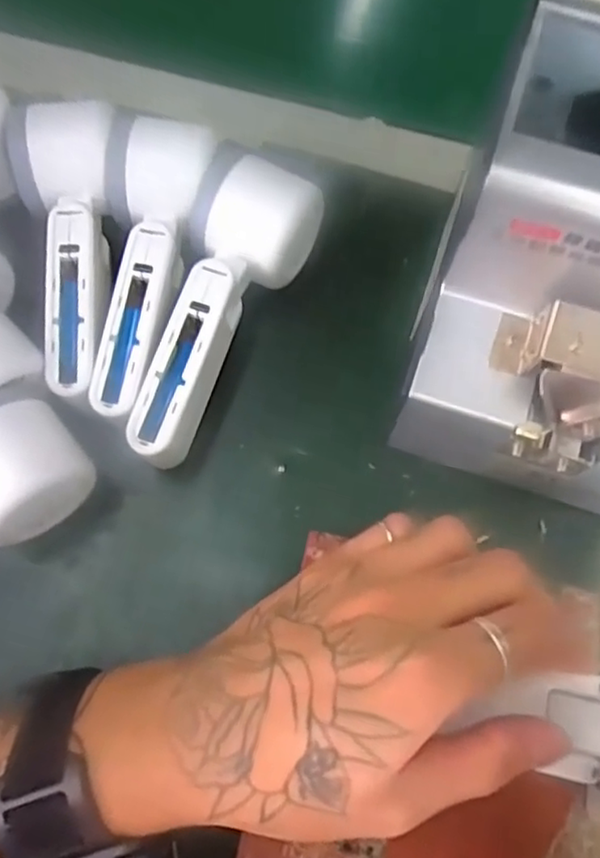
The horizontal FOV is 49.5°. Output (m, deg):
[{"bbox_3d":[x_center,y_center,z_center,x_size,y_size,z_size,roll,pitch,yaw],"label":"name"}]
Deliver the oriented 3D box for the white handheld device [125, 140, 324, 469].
[{"bbox_3d":[-0.045,-0.059,0.331,0.056,0.059,0.162,22,73,7],"label":"white handheld device"}]

